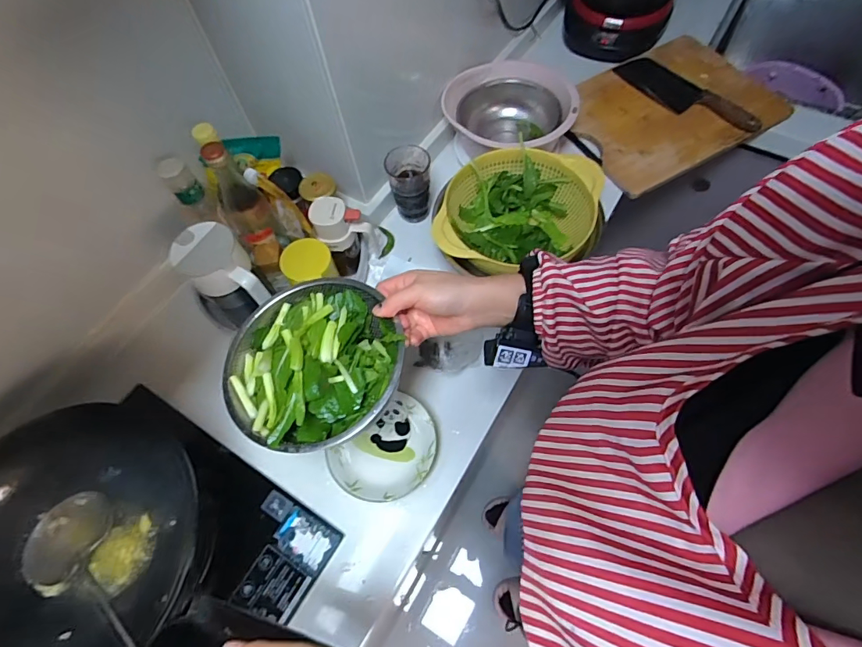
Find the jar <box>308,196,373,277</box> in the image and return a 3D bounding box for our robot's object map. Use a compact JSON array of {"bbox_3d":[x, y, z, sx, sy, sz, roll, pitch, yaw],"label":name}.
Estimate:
[{"bbox_3d":[-0.141,-0.142,0.746,0.078,0.134,0.062,-29,65,-11],"label":"jar"}]

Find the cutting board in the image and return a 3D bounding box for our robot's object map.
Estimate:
[{"bbox_3d":[0.460,-0.427,0.915,0.414,0.027,0.287,-28,64,-10],"label":"cutting board"}]

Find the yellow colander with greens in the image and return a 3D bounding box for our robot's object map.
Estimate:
[{"bbox_3d":[0.141,-0.173,0.763,0.240,0.089,0.227,13,64,10],"label":"yellow colander with greens"}]

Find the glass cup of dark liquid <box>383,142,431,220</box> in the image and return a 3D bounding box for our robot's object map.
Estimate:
[{"bbox_3d":[-0.037,-0.242,0.815,0.071,0.112,0.078,-2,63,3],"label":"glass cup of dark liquid"}]

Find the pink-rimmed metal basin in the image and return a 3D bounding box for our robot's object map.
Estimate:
[{"bbox_3d":[0.144,-0.364,0.862,0.218,0.119,0.204,-2,63,3],"label":"pink-rimmed metal basin"}]

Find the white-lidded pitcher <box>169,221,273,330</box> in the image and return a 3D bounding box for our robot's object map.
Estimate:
[{"bbox_3d":[-0.278,-0.043,0.659,0.089,0.177,0.116,-42,68,-17],"label":"white-lidded pitcher"}]

